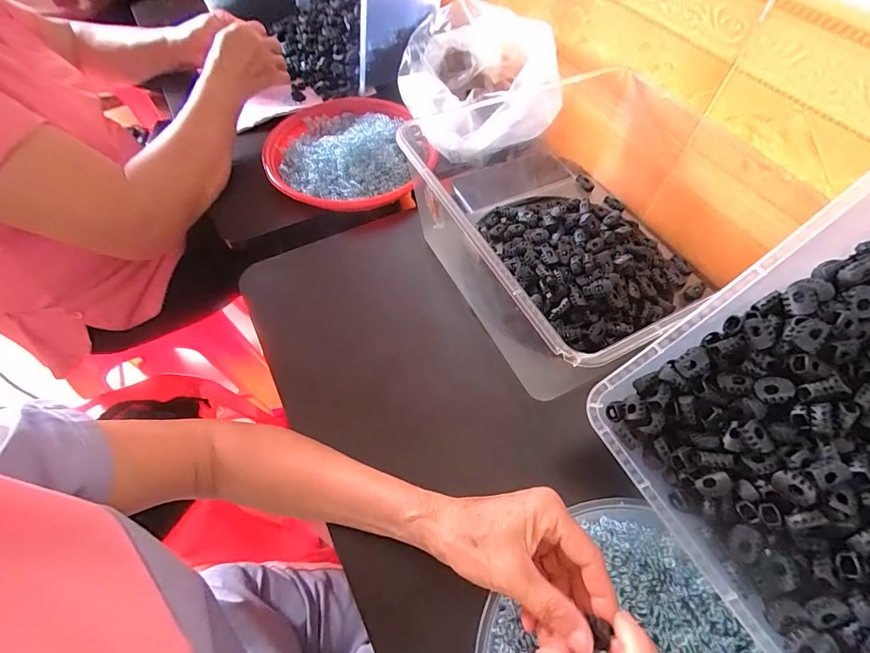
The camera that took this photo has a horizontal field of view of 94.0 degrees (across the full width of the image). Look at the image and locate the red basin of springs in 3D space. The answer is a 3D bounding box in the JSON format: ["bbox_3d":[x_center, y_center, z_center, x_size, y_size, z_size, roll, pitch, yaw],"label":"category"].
[{"bbox_3d":[-0.124,-0.260,0.568,0.220,0.048,0.247,-15,59,-10],"label":"red basin of springs"}]

